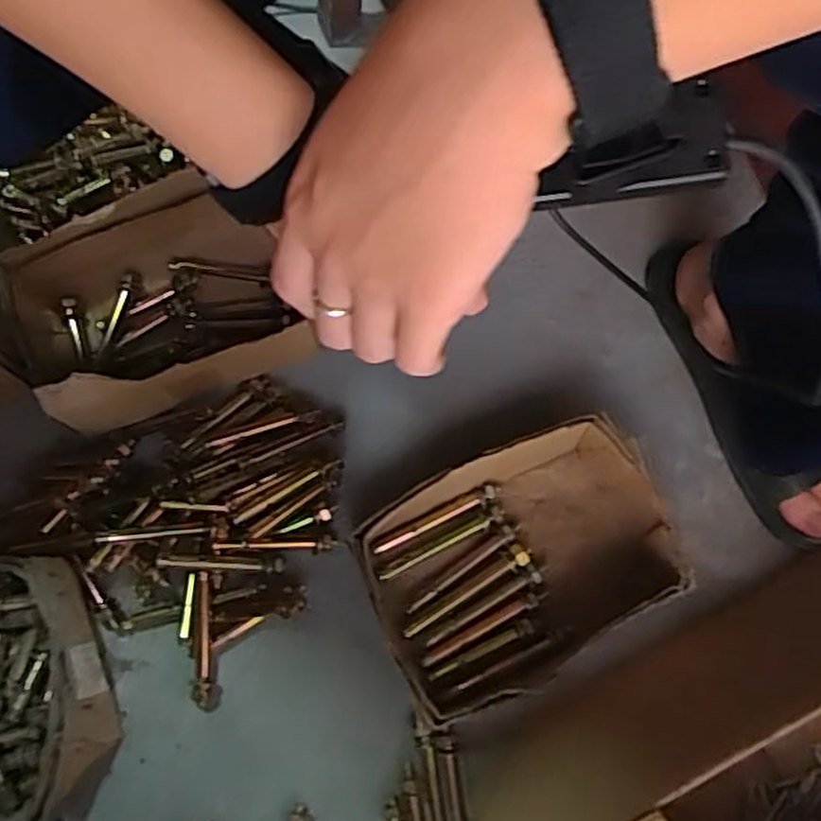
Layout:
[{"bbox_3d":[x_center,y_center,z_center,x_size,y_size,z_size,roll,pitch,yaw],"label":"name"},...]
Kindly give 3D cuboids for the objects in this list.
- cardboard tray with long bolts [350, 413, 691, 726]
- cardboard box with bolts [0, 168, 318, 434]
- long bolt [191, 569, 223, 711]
[{"bbox_3d":[0.084,0.116,0.573,0.226,0.073,0.154,-26,73,-8],"label":"cardboard tray with long bolts"},{"bbox_3d":[-0.214,-0.088,0.617,0.211,0.080,0.156,-19,72,-6],"label":"cardboard box with bolts"},{"bbox_3d":[-0.158,0.179,0.573,0.021,0.017,0.102,-3,72,0],"label":"long bolt"}]

